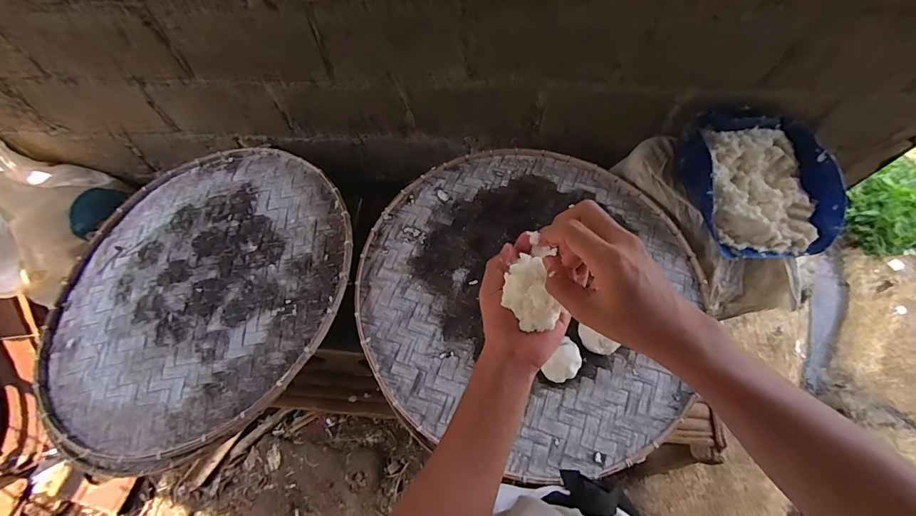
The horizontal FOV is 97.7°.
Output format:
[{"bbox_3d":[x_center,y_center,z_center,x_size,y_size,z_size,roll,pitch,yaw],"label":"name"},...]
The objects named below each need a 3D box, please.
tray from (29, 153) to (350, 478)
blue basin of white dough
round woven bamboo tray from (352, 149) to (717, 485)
[{"bbox_3d":[-0.582,0.048,0.884,0.702,0.045,0.690,-4,63,8],"label":"tray"},{"bbox_3d":[0.680,-0.176,0.899,0.290,0.112,0.321,-4,66,-2],"label":"blue basin of white dough"},{"bbox_3d":[0.145,0.049,0.857,0.681,0.040,0.699,0,66,0],"label":"round woven bamboo tray"}]

